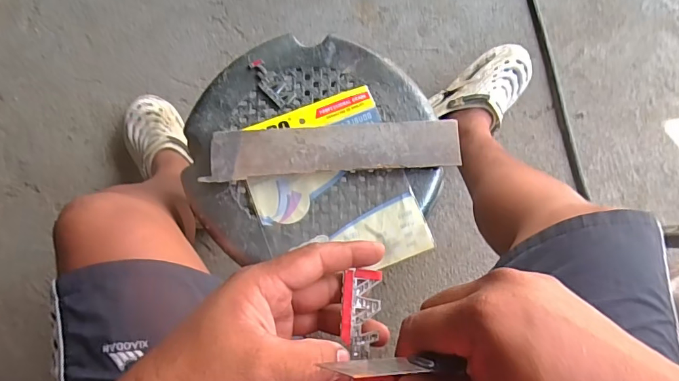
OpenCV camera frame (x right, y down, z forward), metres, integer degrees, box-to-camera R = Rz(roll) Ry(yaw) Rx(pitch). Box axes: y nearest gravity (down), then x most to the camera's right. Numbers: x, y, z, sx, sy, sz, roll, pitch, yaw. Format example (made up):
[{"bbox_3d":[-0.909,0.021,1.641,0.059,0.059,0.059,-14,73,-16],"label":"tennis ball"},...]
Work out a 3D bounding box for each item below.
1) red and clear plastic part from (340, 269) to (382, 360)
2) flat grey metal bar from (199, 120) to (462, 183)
[{"bbox_3d":[0.015,0.083,0.298,0.026,0.004,0.057,7,72,-16],"label":"red and clear plastic part"},{"bbox_3d":[-0.005,-0.050,0.525,0.290,0.006,0.058,-4,81,-1],"label":"flat grey metal bar"}]

